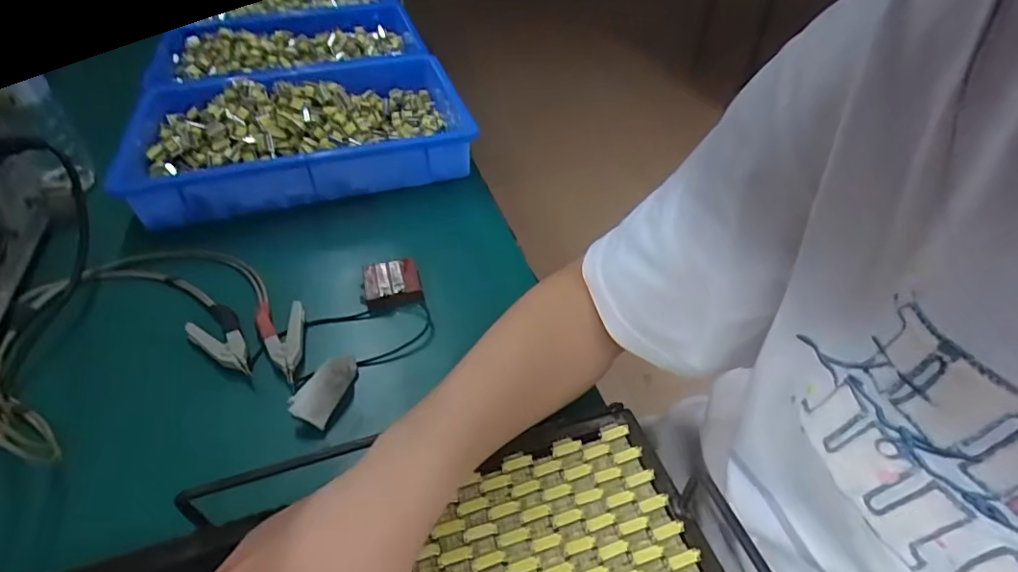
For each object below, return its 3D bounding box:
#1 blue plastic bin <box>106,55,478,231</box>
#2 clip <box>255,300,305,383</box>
[{"bbox_3d":[-0.241,-0.203,0.668,0.368,0.061,0.286,-10,44,-11],"label":"blue plastic bin"},{"bbox_3d":[-0.185,0.041,0.432,0.036,0.010,0.088,-10,44,-11],"label":"clip"}]

